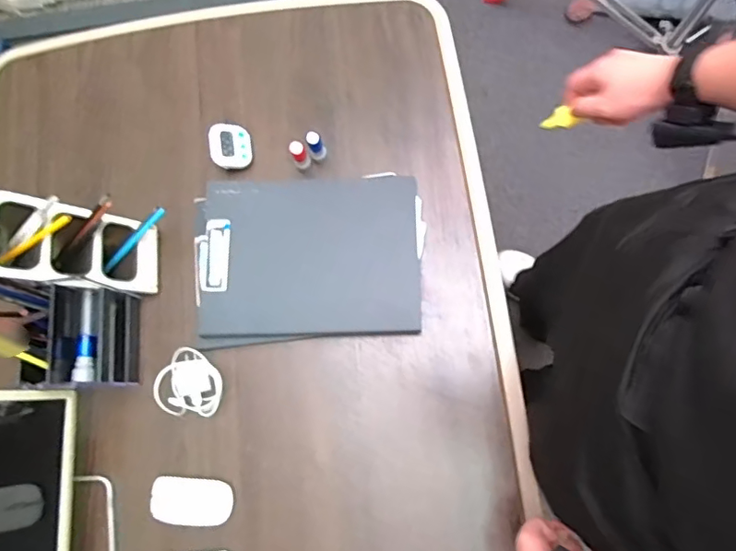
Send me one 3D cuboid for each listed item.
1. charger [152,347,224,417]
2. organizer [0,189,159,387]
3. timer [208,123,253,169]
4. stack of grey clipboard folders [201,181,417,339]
[{"bbox_3d":[-0.244,0.147,0.729,0.078,0.060,0.087,9,79,6],"label":"charger"},{"bbox_3d":[-0.399,0.028,0.714,0.155,0.204,0.229,0,78,5],"label":"organizer"},{"bbox_3d":[-0.213,-0.202,0.820,0.062,0.016,0.071,-9,78,-2],"label":"timer"},{"bbox_3d":[-0.082,-0.034,0.775,0.308,0.016,0.236,0,78,0],"label":"stack of grey clipboard folders"}]

